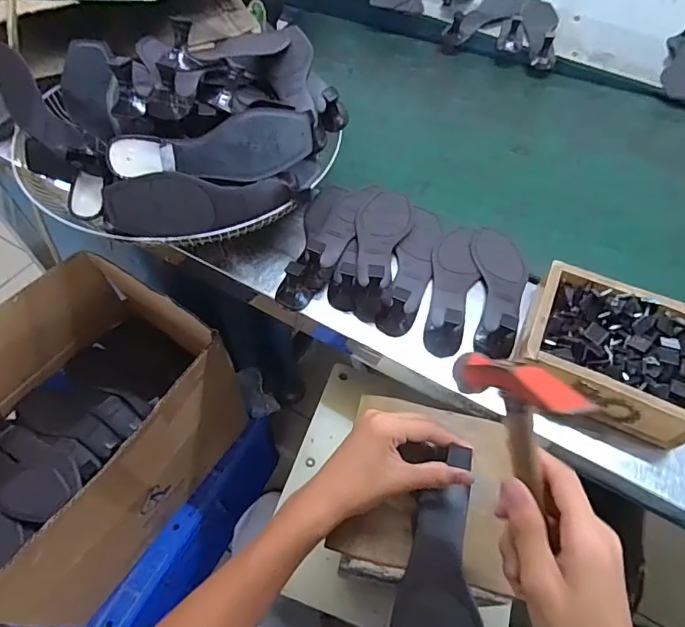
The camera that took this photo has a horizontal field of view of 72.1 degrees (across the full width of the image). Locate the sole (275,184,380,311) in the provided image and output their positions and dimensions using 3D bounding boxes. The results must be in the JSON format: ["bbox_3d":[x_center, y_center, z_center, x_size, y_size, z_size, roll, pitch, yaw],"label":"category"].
[{"bbox_3d":[-0.025,-0.112,0.633,0.081,0.055,0.234,16,57,8],"label":"sole"}]

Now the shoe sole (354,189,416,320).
[{"bbox_3d":[0.048,-0.102,0.617,0.083,0.055,0.230,10,56,4],"label":"shoe sole"}]

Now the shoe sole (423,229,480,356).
[{"bbox_3d":[0.142,-0.048,0.593,0.061,0.053,0.213,14,57,7],"label":"shoe sole"}]

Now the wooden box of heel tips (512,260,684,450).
[{"bbox_3d":[0.297,0.043,0.532,0.182,0.069,0.156,23,58,12],"label":"wooden box of heel tips"}]

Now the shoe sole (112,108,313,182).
[{"bbox_3d":[-0.143,-0.187,0.549,0.224,0.074,0.028,-20,15,-16],"label":"shoe sole"}]

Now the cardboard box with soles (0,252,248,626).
[{"bbox_3d":[-0.442,0.209,0.792,0.324,0.340,0.462,28,59,15],"label":"cardboard box with soles"}]

